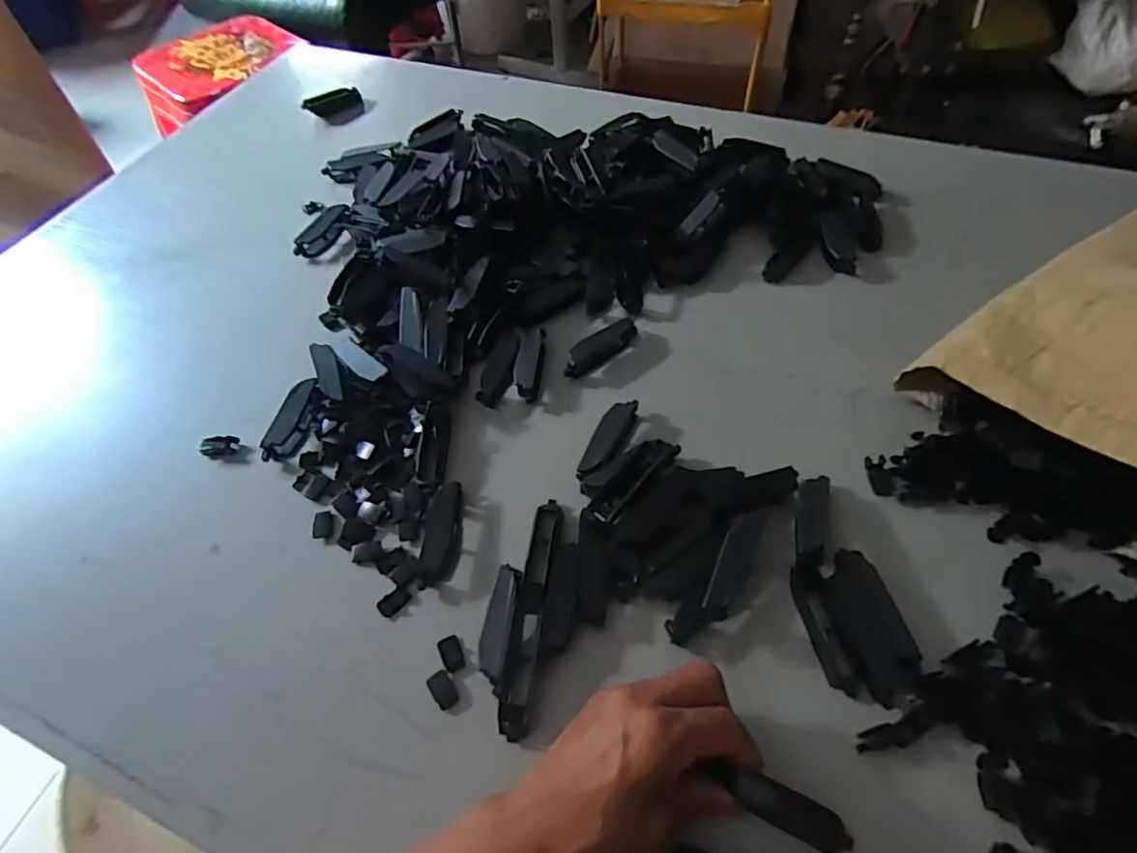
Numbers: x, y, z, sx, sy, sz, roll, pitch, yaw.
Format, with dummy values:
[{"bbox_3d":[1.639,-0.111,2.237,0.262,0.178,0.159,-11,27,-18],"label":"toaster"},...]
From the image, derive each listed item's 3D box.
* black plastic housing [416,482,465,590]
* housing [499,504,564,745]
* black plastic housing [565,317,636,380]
[{"bbox_3d":[-0.084,0.071,0.394,0.024,0.018,0.068,5,57,7],"label":"black plastic housing"},{"bbox_3d":[-0.022,0.113,0.367,0.018,0.015,0.142,6,57,8],"label":"housing"},{"bbox_3d":[0.026,-0.064,0.476,0.072,0.024,0.013,-36,61,-19],"label":"black plastic housing"}]

